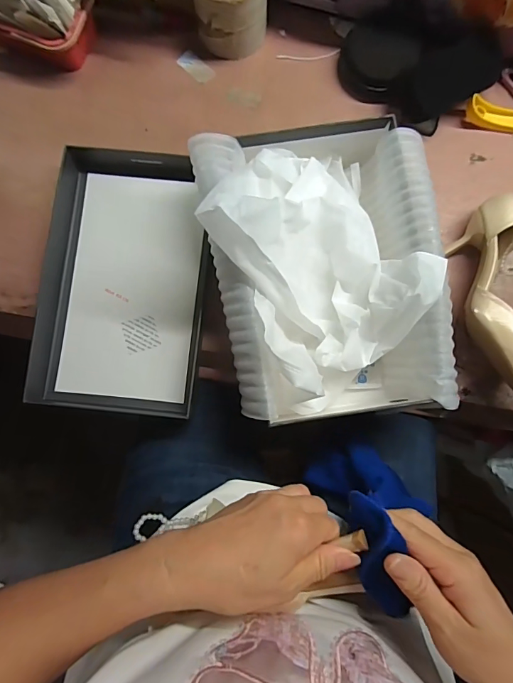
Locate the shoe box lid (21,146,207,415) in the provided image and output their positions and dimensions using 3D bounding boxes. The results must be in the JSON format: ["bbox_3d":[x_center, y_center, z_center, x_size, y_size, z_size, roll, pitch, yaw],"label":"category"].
[{"bbox_3d":[-0.154,-0.071,0.485,0.178,0.037,0.305,5,84,1],"label":"shoe box lid"}]

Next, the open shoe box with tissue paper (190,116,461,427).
[{"bbox_3d":[0.070,-0.076,0.422,0.226,0.143,0.298,-8,84,0],"label":"open shoe box with tissue paper"}]

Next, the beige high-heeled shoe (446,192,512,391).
[{"bbox_3d":[0.272,-0.057,0.452,0.120,0.078,0.244,16,84,2],"label":"beige high-heeled shoe"}]

